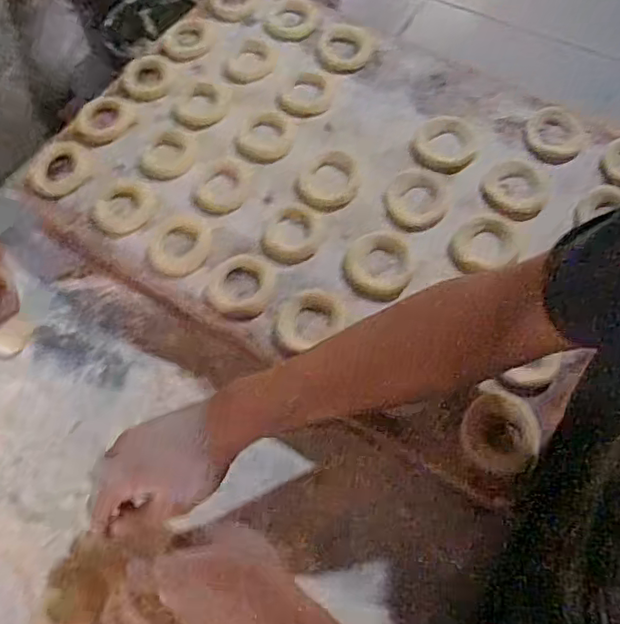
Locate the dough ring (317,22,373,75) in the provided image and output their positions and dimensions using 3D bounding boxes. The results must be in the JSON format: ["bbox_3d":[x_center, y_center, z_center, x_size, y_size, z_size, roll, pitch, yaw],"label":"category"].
[{"bbox_3d":[0.042,-0.317,0.731,0.065,0.015,0.072,7,64,7],"label":"dough ring"}]

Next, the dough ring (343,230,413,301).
[{"bbox_3d":[0.068,-0.045,0.600,0.065,0.010,0.071,-1,63,2],"label":"dough ring"}]

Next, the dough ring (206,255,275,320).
[{"bbox_3d":[-0.068,-0.025,0.594,0.064,0.010,0.063,-1,63,2],"label":"dough ring"}]

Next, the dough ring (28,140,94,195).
[{"bbox_3d":[-0.275,-0.159,0.670,0.066,0.015,0.065,-1,63,2],"label":"dough ring"}]

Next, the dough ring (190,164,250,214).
[{"bbox_3d":[-0.095,-0.131,0.649,0.060,0.008,0.060,-1,63,2],"label":"dough ring"}]

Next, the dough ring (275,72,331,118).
[{"bbox_3d":[-0.003,-0.246,0.700,0.052,0.010,0.070,35,70,18],"label":"dough ring"}]

